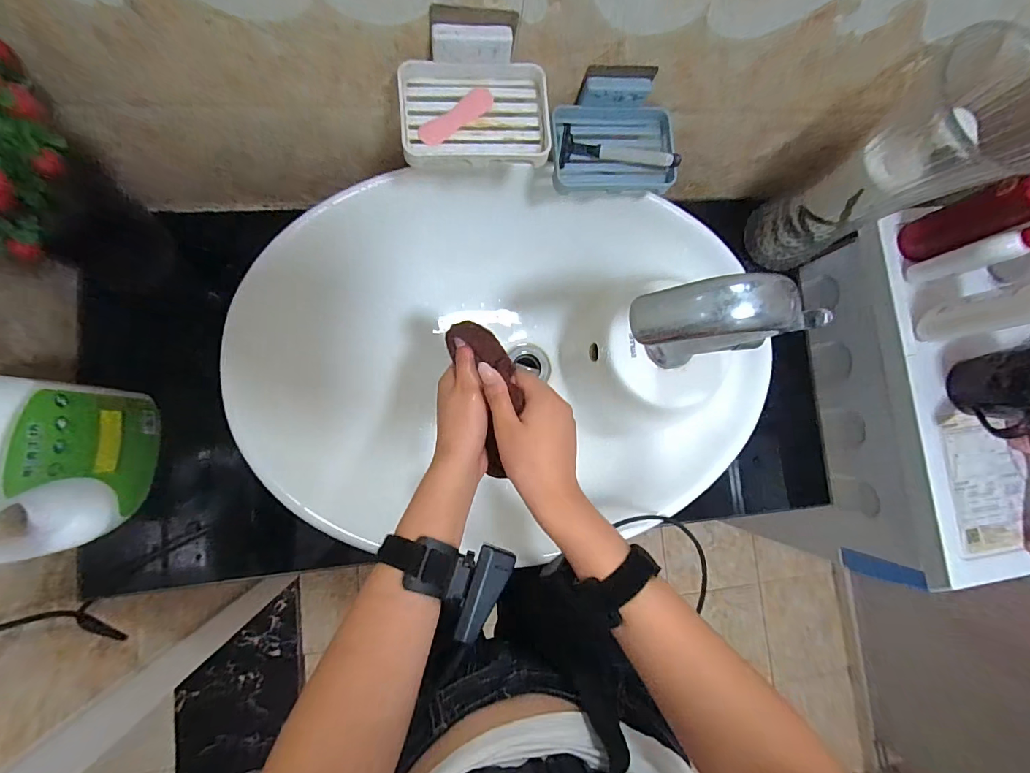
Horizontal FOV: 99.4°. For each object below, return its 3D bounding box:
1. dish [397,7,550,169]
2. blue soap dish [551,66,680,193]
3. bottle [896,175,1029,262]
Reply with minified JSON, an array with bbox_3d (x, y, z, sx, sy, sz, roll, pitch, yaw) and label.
[{"bbox_3d":[-0.034,-0.242,0.369,0.127,0.047,0.098,-6,85,-8],"label":"dish"},{"bbox_3d":[0.102,-0.250,0.436,0.129,0.056,0.094,-6,85,-8],"label":"blue soap dish"},{"bbox_3d":[0.525,-0.195,0.466,0.052,0.190,0.049,-25,88,-9],"label":"bottle"}]

